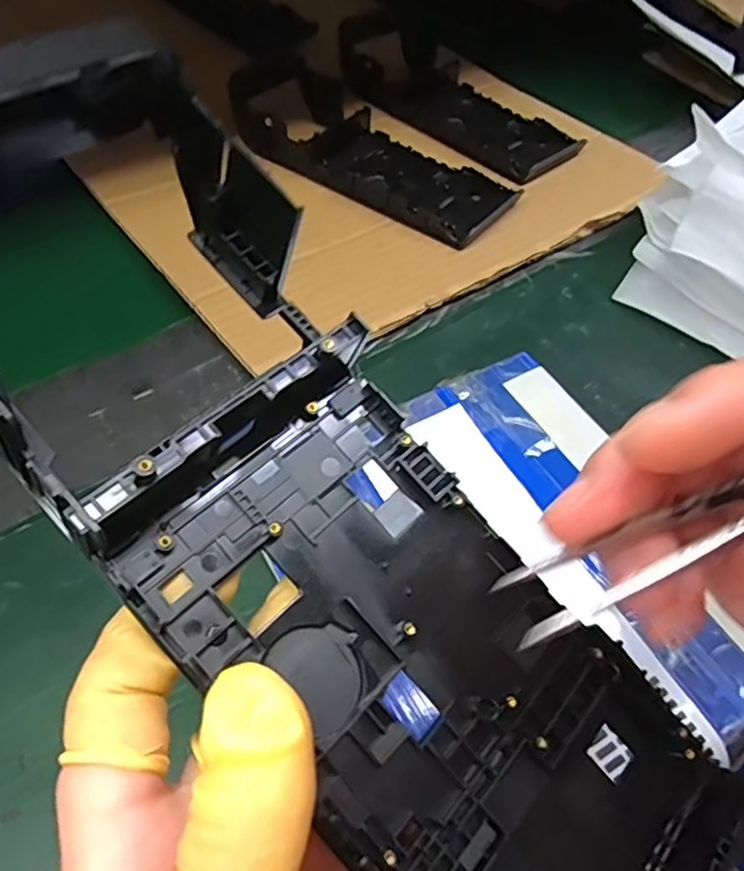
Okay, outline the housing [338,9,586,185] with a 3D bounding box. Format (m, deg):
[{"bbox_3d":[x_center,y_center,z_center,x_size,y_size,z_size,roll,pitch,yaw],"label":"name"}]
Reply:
[{"bbox_3d":[0.062,-0.294,0.525,0.108,0.043,0.251,-31,60,-27],"label":"housing"}]

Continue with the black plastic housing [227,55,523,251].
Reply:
[{"bbox_3d":[-0.014,-0.220,0.474,0.253,0.038,0.099,31,55,18],"label":"black plastic housing"}]

